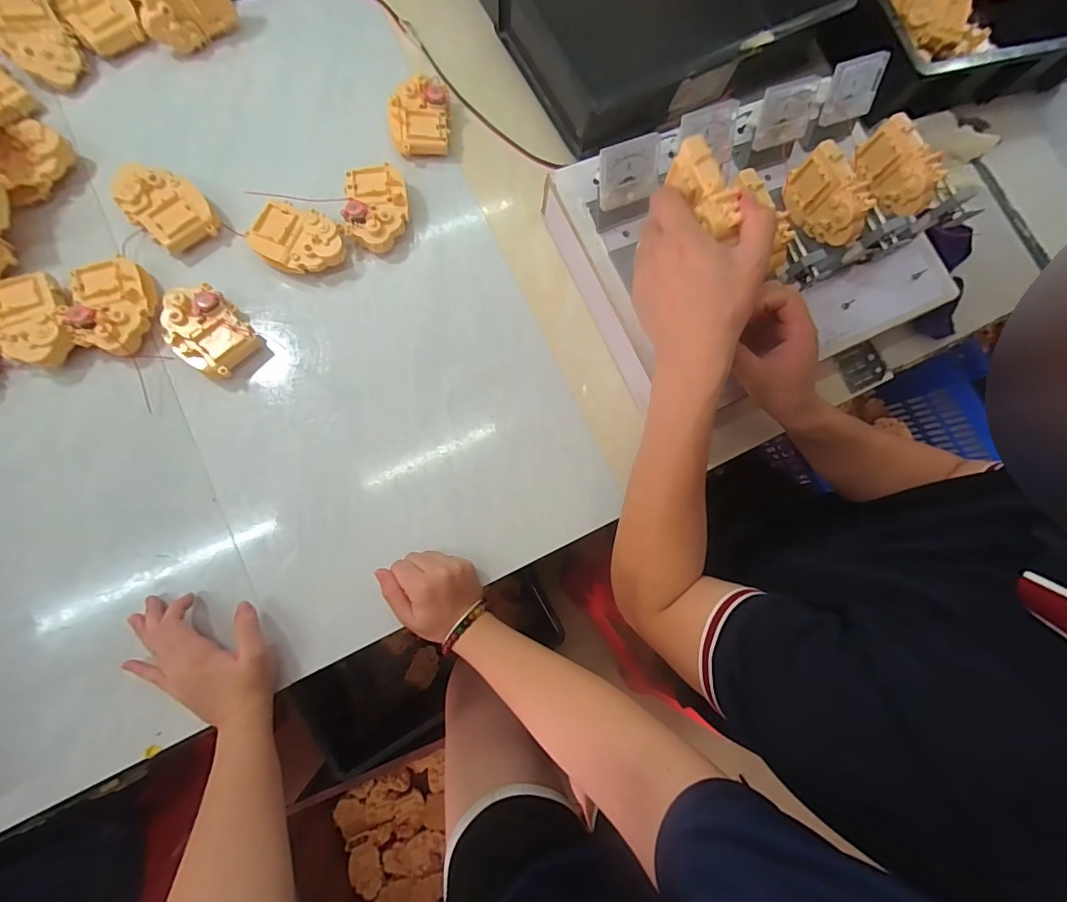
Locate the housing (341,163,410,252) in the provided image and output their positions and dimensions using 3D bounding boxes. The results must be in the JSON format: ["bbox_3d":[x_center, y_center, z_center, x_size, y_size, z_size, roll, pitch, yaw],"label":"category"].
[{"bbox_3d":[-0.183,-0.286,0.540,0.071,0.034,0.105,0,80,-7],"label":"housing"}]

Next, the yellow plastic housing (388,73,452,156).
[{"bbox_3d":[-0.139,-0.412,0.563,0.069,0.030,0.096,-2,80,-7],"label":"yellow plastic housing"}]

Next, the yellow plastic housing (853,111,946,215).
[{"bbox_3d":[0.395,-0.304,0.497,0.029,0.056,0.097,-30,85,-11],"label":"yellow plastic housing"}]

